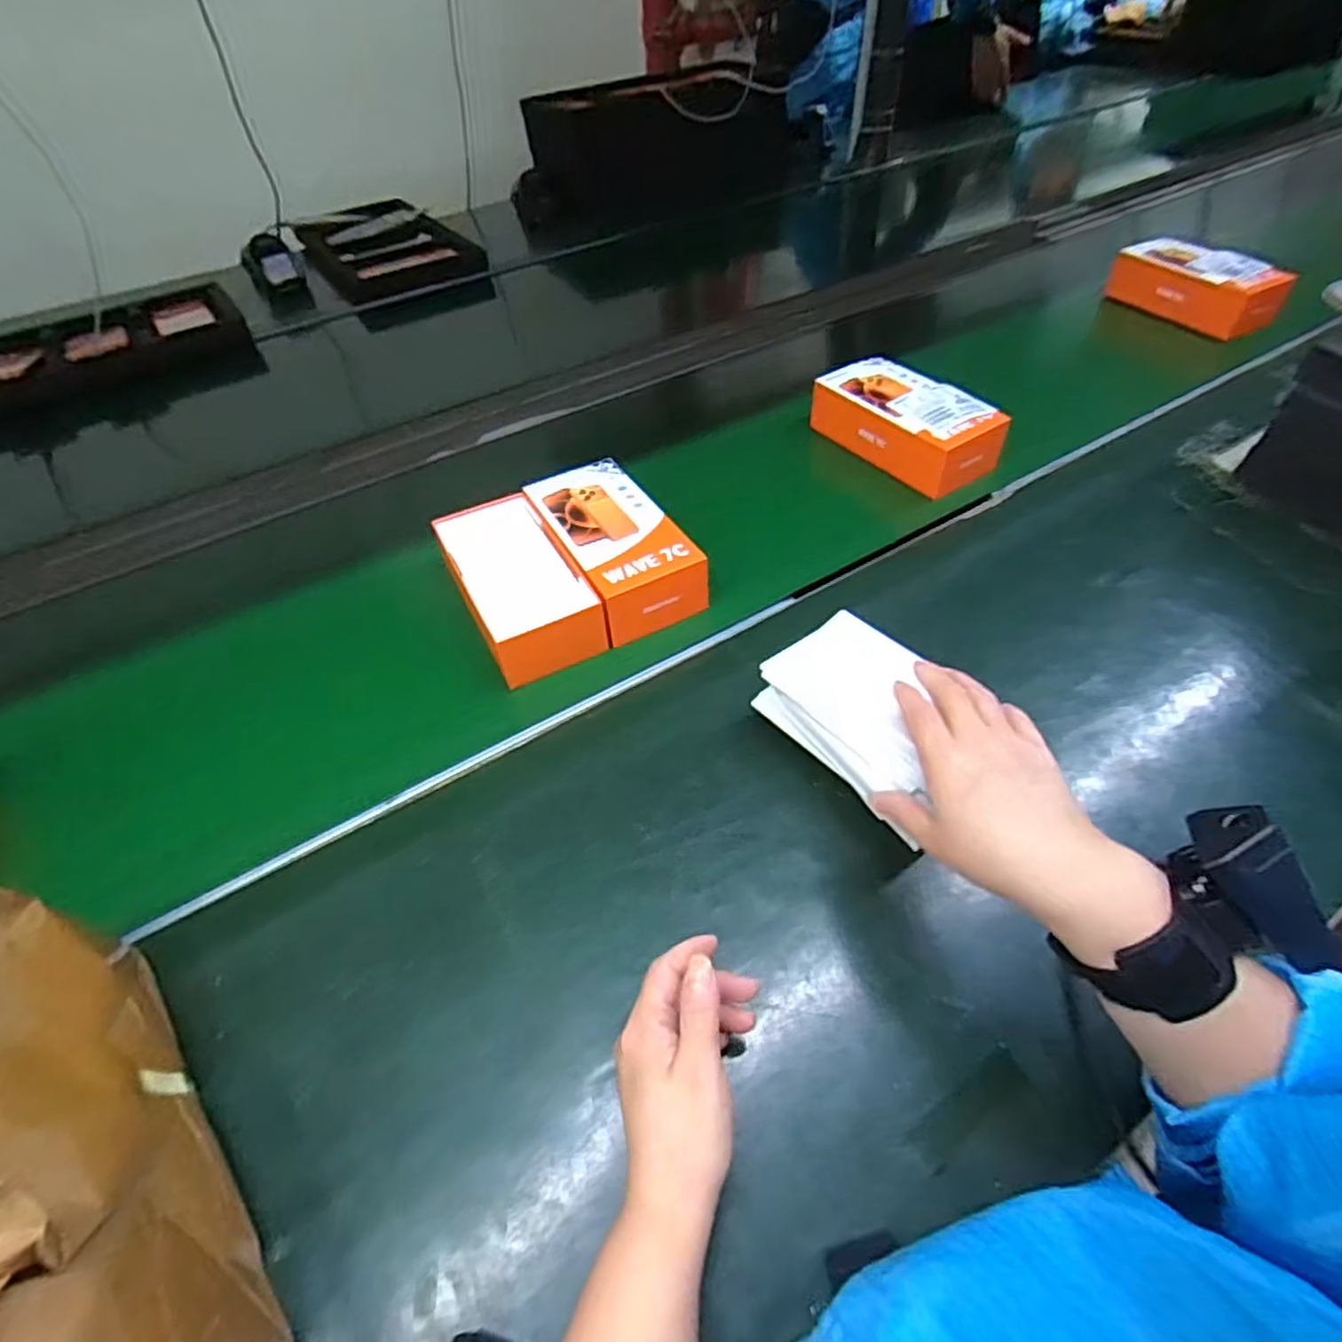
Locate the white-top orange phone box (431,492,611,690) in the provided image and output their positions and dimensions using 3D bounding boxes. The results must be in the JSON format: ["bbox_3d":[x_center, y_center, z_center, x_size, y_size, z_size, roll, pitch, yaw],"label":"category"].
[{"bbox_3d":[-0.130,-0.076,0.602,0.089,0.051,0.176,-24,48,-14],"label":"white-top orange phone box"}]

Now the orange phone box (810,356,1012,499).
[{"bbox_3d":[0.240,-0.261,0.737,0.094,0.064,0.195,-32,50,-21],"label":"orange phone box"}]

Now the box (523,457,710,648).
[{"bbox_3d":[-0.050,-0.113,0.621,0.090,0.046,0.189,-25,48,-15],"label":"box"}]

